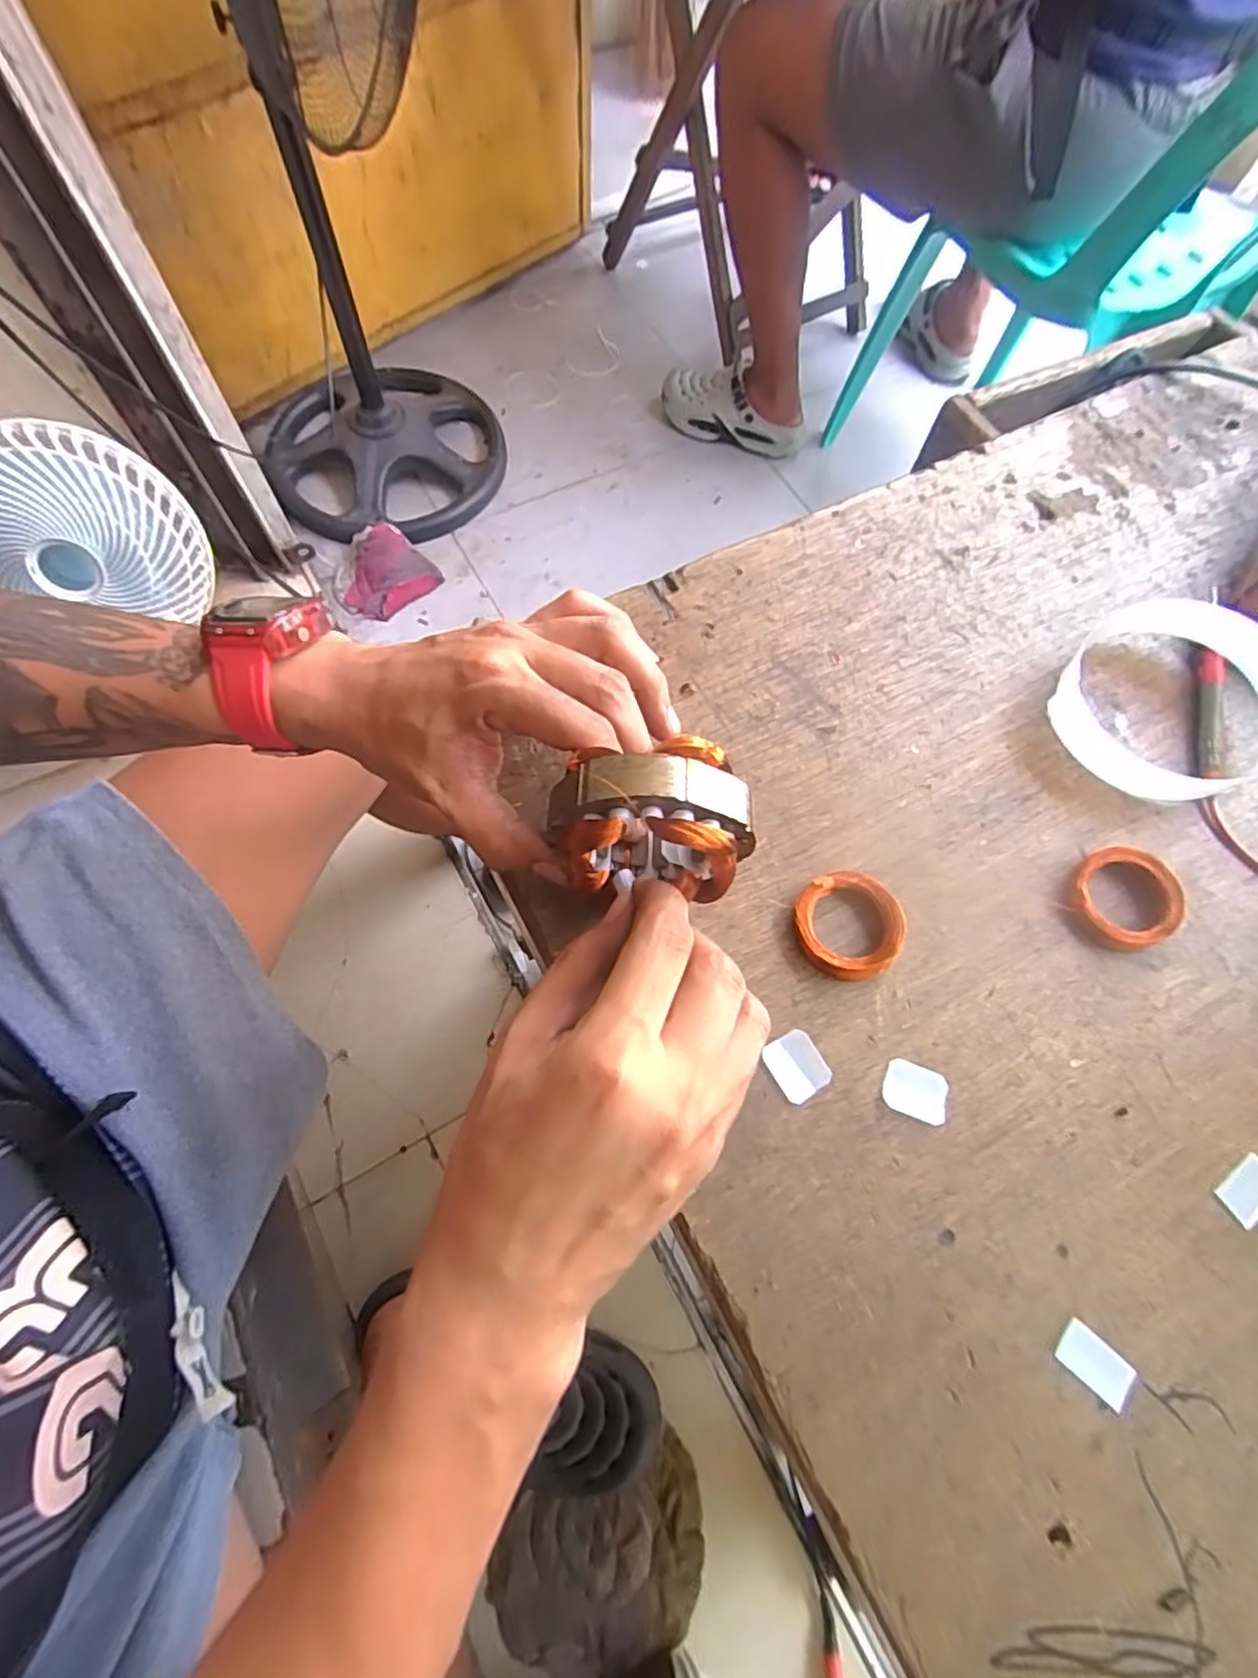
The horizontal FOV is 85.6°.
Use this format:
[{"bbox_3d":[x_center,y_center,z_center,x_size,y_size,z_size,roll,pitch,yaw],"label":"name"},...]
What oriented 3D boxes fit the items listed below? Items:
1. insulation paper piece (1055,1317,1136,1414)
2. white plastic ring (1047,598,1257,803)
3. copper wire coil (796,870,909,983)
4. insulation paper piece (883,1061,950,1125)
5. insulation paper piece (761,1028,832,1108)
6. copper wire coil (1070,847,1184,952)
[{"bbox_3d":[0.164,0.184,0.237,0.025,0.004,0.016,42,73,13],"label":"insulation paper piece"},{"bbox_3d":[0.264,-0.068,0.324,0.094,0.029,0.106,39,72,12],"label":"white plastic ring"},{"bbox_3d":[0.093,0.036,0.287,0.041,0.016,0.045,1,69,-2],"label":"copper wire coil"},{"bbox_3d":[0.114,0.100,0.268,0.024,0.004,0.020,20,69,5],"label":"insulation paper piece"},{"bbox_3d":[0.067,0.090,0.270,0.021,0.004,0.024,-28,72,-13],"label":"insulation paper piece"},{"bbox_3d":[0.218,0.025,0.297,0.041,0.014,0.043,1,69,-2],"label":"copper wire coil"}]

